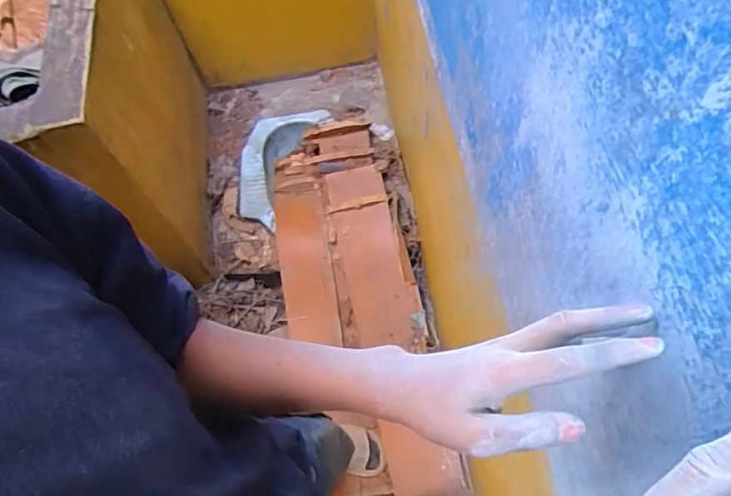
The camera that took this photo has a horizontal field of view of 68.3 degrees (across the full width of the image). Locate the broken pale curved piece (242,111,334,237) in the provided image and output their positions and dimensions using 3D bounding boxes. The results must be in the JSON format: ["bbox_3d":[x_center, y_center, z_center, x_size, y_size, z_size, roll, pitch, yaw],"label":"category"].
[{"bbox_3d":[-0.290,-0.284,1.752,0.252,0.078,0.450,25,68,15],"label":"broken pale curved piece"}]

